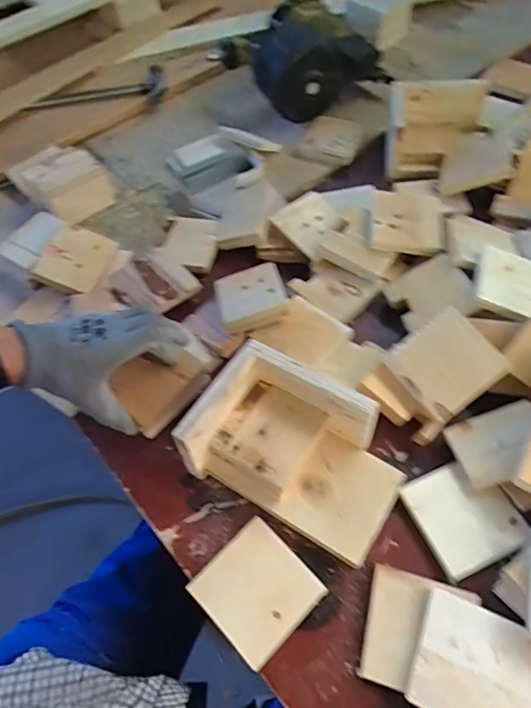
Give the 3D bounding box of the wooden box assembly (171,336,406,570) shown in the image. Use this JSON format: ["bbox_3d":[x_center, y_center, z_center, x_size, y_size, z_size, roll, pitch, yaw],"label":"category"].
[{"bbox_3d":[0.033,0.090,0.481,0.197,0.081,0.122,25,62,16],"label":"wooden box assembly"}]

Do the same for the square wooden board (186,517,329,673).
[{"bbox_3d":[-0.008,0.214,0.453,0.090,0.013,0.092,-40,65,-21],"label":"square wooden board"}]

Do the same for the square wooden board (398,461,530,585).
[{"bbox_3d":[0.192,0.155,0.481,0.091,0.010,0.093,-21,60,-11],"label":"square wooden board"}]

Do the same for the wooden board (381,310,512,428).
[{"bbox_3d":[0.190,0.011,0.521,0.097,0.013,0.091,-34,70,-7],"label":"wooden board"}]

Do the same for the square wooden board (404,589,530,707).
[{"bbox_3d":[0.171,0.254,0.401,0.092,0.018,0.089,22,61,14],"label":"square wooden board"}]

